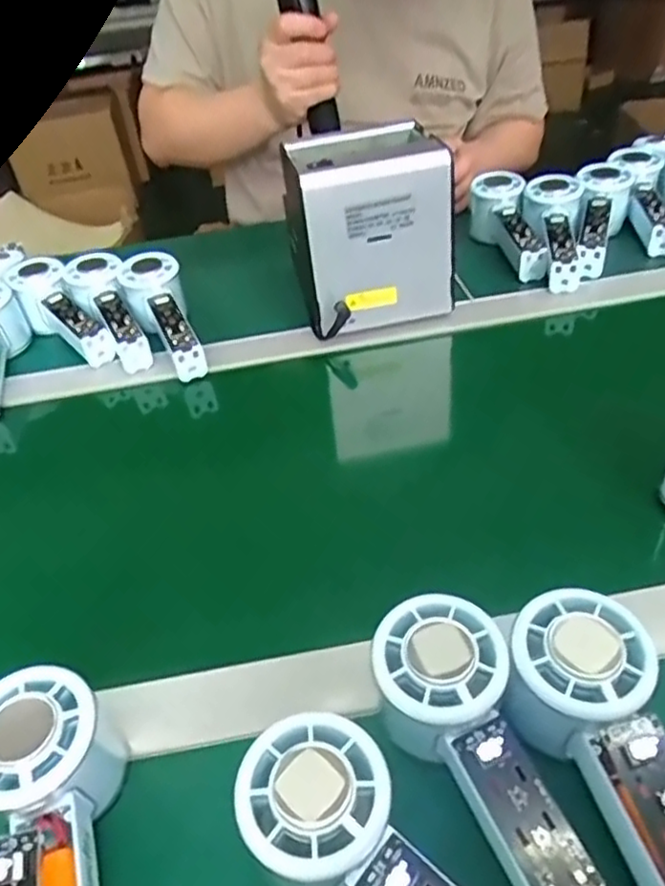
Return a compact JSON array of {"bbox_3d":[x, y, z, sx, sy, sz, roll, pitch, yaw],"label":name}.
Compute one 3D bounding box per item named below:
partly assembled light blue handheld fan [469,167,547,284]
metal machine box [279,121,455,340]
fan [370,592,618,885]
[{"bbox_3d":[0.178,-0.216,0.680,0.053,0.068,0.145,-5,40,2],"label":"partly assembled light blue handheld fan"},{"bbox_3d":[0.031,-0.192,0.598,0.131,0.172,0.128,-9,40,-1],"label":"metal machine box"},{"bbox_3d":[0.065,0.138,0.276,0.053,0.053,0.147,-21,56,-16],"label":"fan"}]

